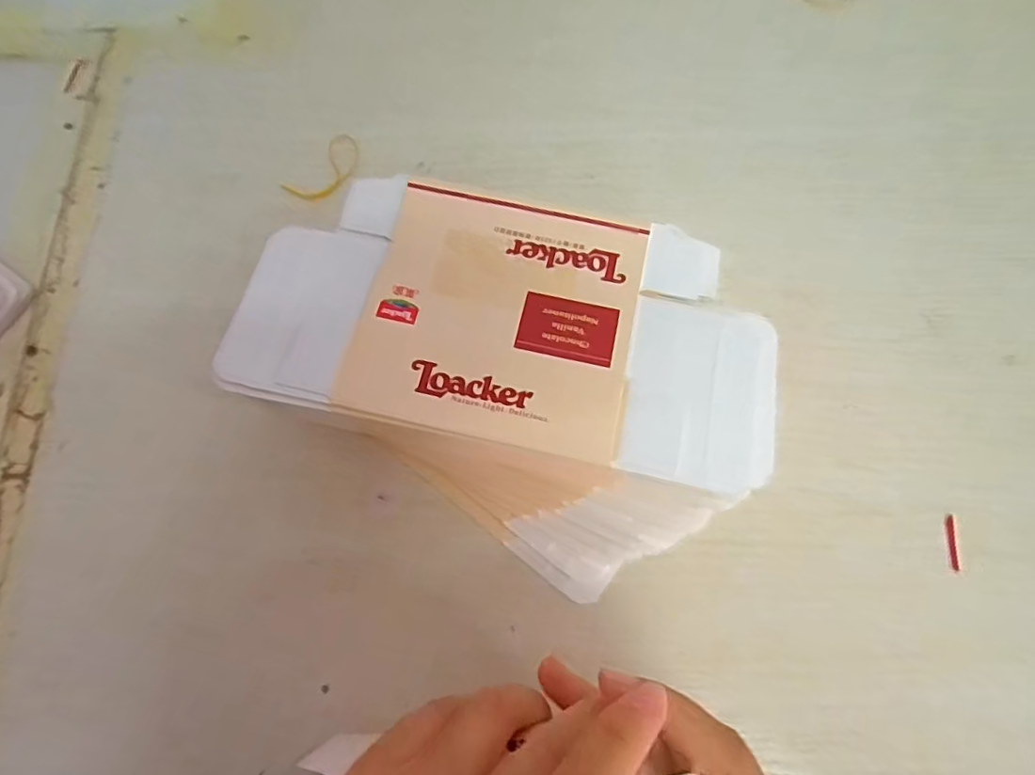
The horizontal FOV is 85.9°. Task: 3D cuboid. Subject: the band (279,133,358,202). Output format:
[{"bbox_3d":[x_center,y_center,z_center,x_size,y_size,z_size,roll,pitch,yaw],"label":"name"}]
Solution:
[{"bbox_3d":[-0.105,-0.120,0.307,0.023,0.005,0.047,36,78,9],"label":"band"}]

